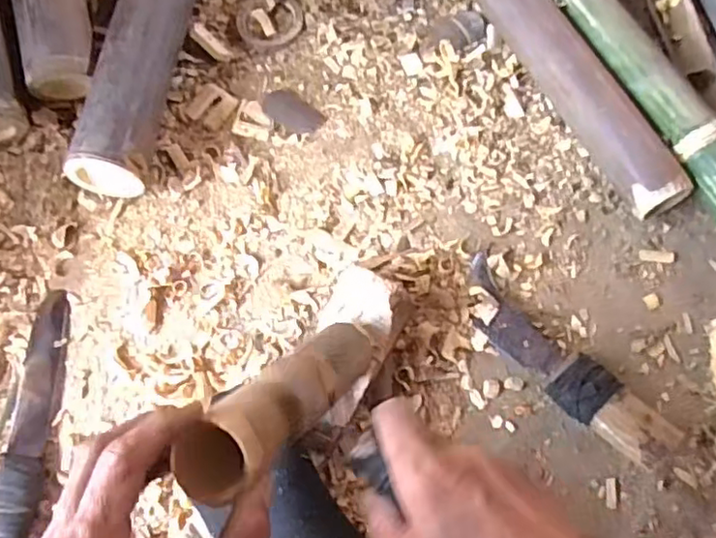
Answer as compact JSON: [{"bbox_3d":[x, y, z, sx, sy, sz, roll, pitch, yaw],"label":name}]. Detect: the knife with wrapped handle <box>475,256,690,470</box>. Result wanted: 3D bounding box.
[{"bbox_3d":[0.180,0.080,0.571,0.058,0.039,0.236,-40,75,-12],"label":"knife with wrapped handle"}]

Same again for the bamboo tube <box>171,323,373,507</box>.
[{"bbox_3d":[-0.040,0.086,0.434,0.045,0.237,0.055,33,109,12],"label":"bamboo tube"}]

